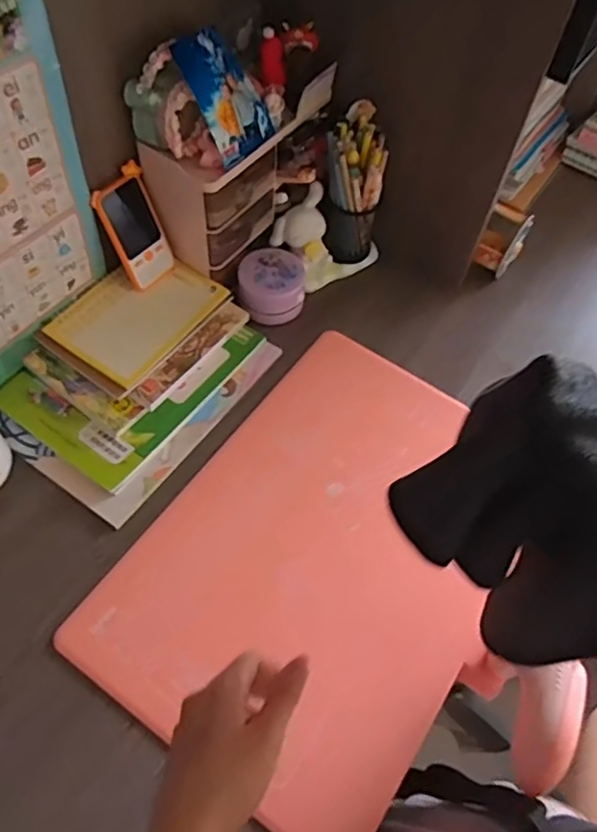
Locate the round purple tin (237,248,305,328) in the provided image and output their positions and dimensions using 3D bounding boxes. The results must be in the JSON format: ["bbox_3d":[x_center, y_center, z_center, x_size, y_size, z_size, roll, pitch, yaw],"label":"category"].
[{"bbox_3d":[-0.033,-0.161,0.768,0.079,0.057,0.075,2,58,-3],"label":"round purple tin"}]

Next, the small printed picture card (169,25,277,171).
[{"bbox_3d":[-0.074,-0.328,0.633,0.011,0.118,0.083,-2,39,43],"label":"small printed picture card"}]

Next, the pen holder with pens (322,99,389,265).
[{"bbox_3d":[0.065,-0.277,0.755,0.070,0.167,0.069,11,58,3],"label":"pen holder with pens"}]

